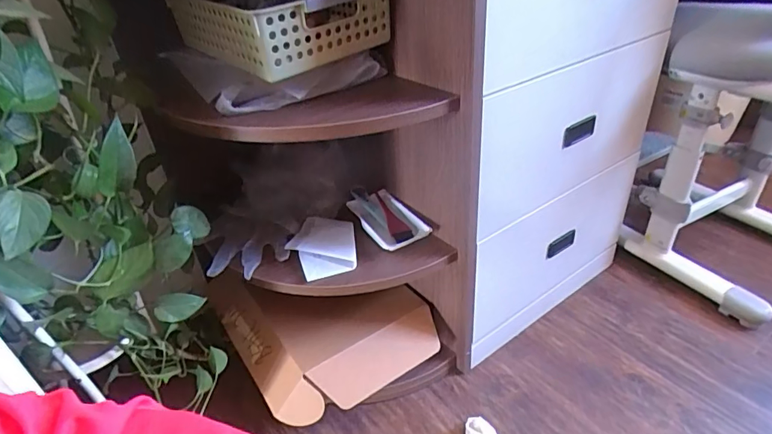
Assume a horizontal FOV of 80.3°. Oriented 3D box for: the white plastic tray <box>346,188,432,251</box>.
[{"bbox_3d":[-0.002,0.000,0.759,0.082,0.028,0.162,-24,38,-25],"label":"white plastic tray"}]

